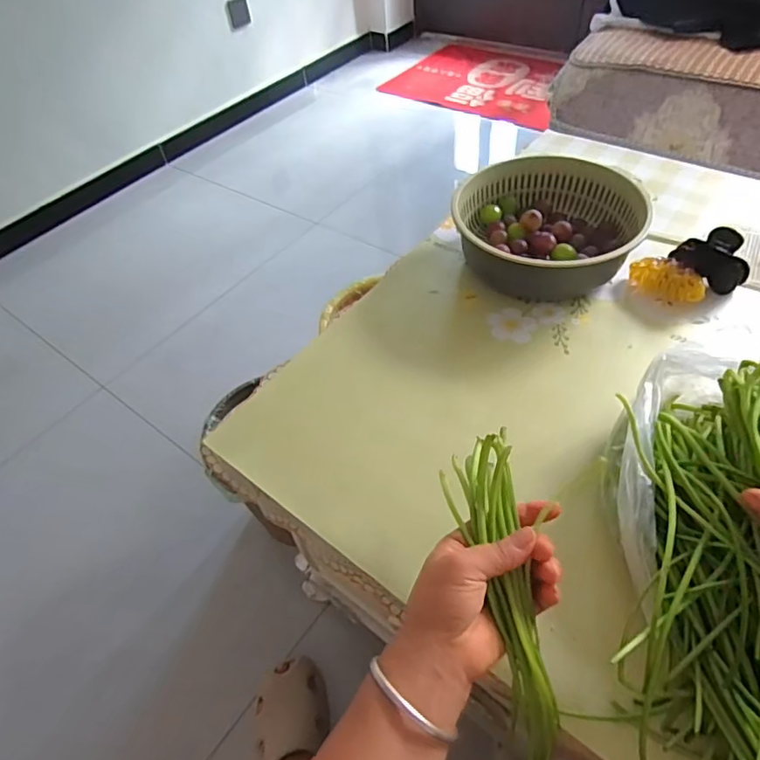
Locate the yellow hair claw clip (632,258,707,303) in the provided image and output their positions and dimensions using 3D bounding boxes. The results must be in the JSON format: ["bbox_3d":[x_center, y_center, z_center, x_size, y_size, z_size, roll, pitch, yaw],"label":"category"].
[{"bbox_3d":[0.329,-0.116,0.592,0.080,0.027,0.035,24,57,24],"label":"yellow hair claw clip"}]

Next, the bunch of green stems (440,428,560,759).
[{"bbox_3d":[0.088,0.167,0.373,0.048,0.042,0.249,-8,76,0],"label":"bunch of green stems"}]

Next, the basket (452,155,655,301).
[{"bbox_3d":[0.201,-0.185,0.634,0.209,0.073,0.183,27,58,26],"label":"basket"}]

